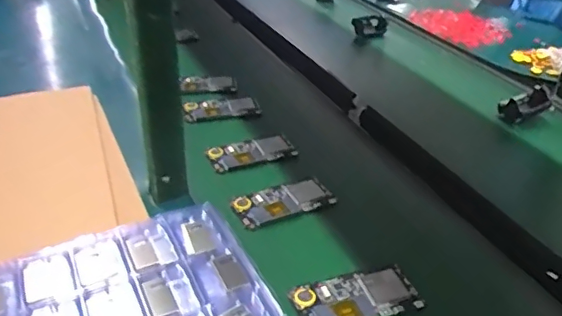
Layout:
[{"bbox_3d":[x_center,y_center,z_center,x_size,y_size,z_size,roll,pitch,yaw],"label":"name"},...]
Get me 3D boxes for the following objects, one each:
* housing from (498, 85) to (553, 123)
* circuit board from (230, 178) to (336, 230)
[{"bbox_3d":[0.394,-0.088,0.893,0.084,0.030,0.042,-26,35,-4],"label":"housing"},{"bbox_3d":[0.002,0.053,0.699,0.120,0.011,0.059,-17,39,-19],"label":"circuit board"}]

